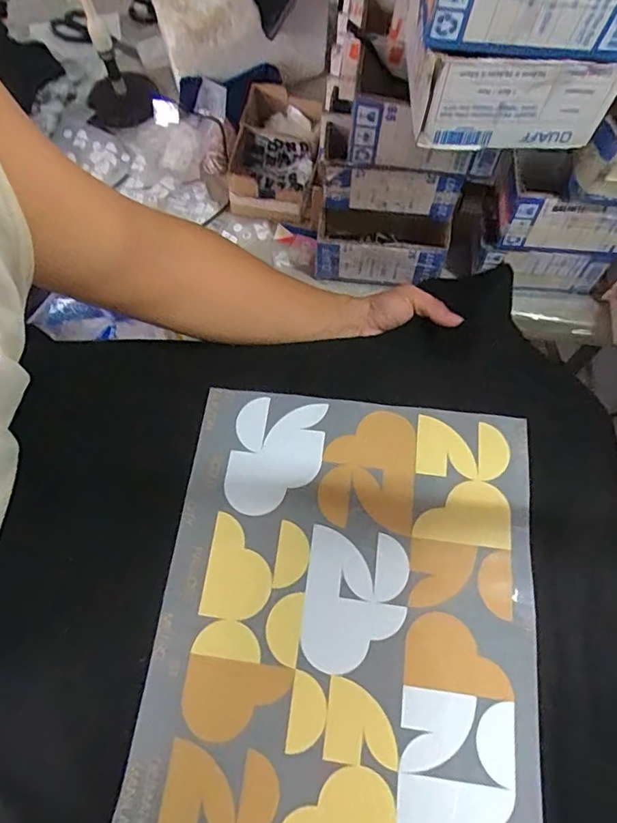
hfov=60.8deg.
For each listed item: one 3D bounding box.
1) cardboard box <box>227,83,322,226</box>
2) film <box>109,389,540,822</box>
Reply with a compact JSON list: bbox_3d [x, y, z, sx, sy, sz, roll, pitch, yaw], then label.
[{"bbox_3d":[-0.045,-0.362,0.737,0.118,0.055,0.193,7,68,3],"label":"cardboard box"},{"bbox_3d":[0.030,0.148,0.412,0.283,0.004,0.331,6,67,4],"label":"film"}]

